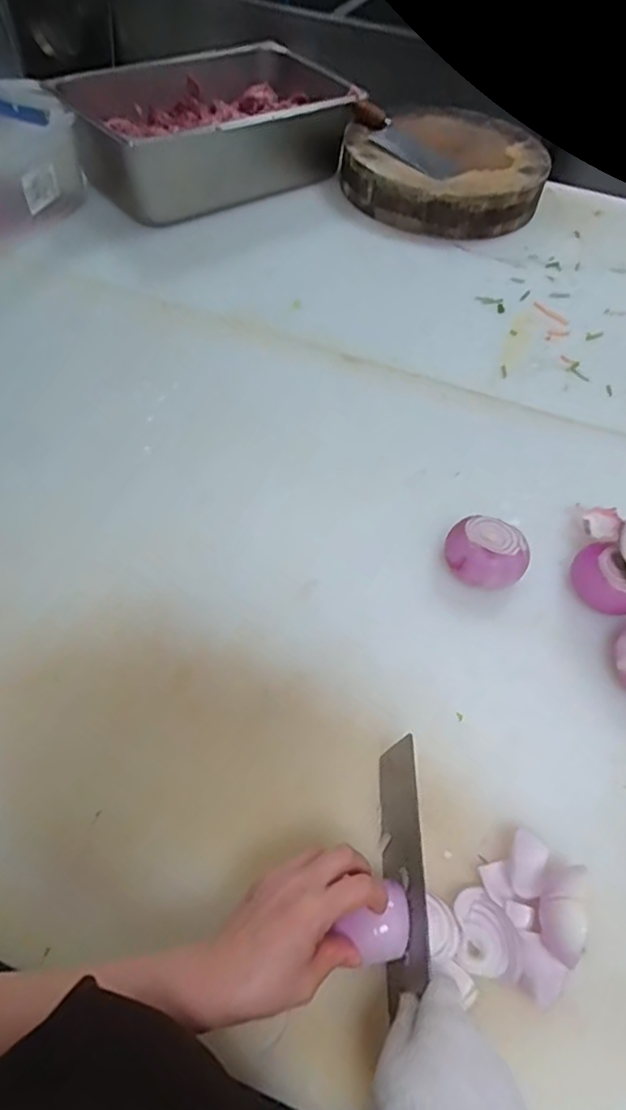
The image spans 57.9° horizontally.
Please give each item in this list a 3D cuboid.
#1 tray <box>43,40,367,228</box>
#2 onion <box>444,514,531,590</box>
[{"bbox_3d":[-0.171,-0.823,1.088,0.559,0.129,0.329,-36,65,-24],"label":"tray"},{"bbox_3d":[0.192,0.000,0.630,0.082,0.050,0.072,5,56,0],"label":"onion"}]

